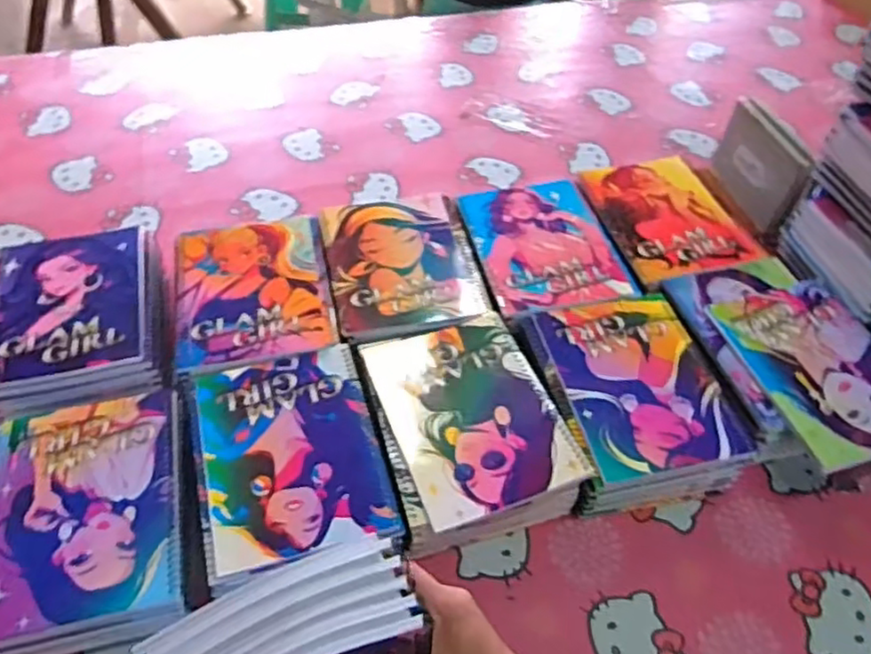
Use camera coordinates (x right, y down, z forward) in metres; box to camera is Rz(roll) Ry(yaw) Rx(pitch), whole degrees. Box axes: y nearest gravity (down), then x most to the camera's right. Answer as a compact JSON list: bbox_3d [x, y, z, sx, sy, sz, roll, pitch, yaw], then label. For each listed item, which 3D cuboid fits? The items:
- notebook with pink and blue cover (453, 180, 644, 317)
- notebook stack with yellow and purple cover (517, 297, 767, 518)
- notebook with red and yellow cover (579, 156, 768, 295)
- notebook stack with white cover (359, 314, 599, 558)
[{"bbox_3d":[0.123,-0.100,0.786,0.154,0.008,0.205,-9,50,-10],"label":"notebook with pink and blue cover"},{"bbox_3d":[0.196,0.075,0.685,0.170,0.075,0.203,-8,50,-9],"label":"notebook stack with yellow and purple cover"},{"bbox_3d":[0.274,-0.138,0.825,0.157,0.013,0.204,-12,51,-13],"label":"notebook with red and yellow cover"},{"bbox_3d":[0.027,0.099,0.655,0.160,0.073,0.204,-15,52,-15],"label":"notebook stack with white cover"}]

